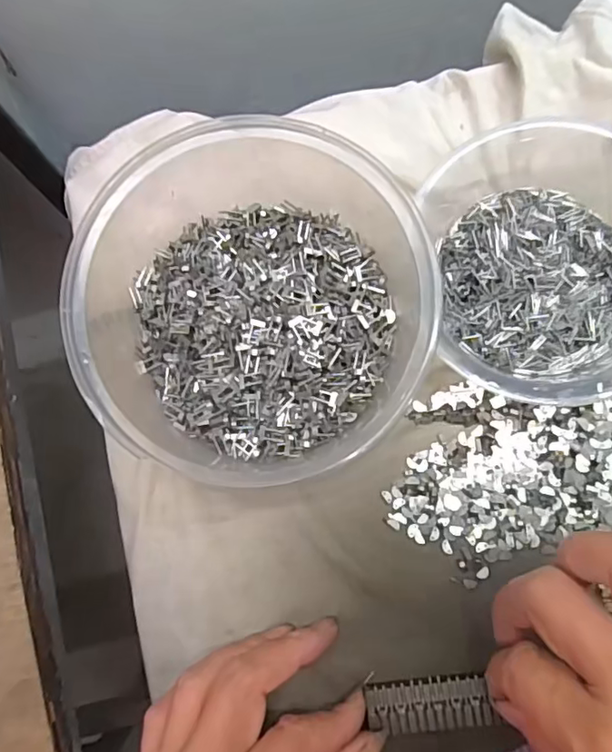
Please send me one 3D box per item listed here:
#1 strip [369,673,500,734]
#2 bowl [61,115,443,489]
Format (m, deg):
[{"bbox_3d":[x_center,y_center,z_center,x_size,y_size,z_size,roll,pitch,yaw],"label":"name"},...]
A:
[{"bbox_3d":[0.052,0.138,0.234,0.051,0.005,0.020,-5,81,3],"label":"strip"},{"bbox_3d":[-0.021,-0.027,0.238,0.133,0.069,0.142,-1,80,3],"label":"bowl"}]

